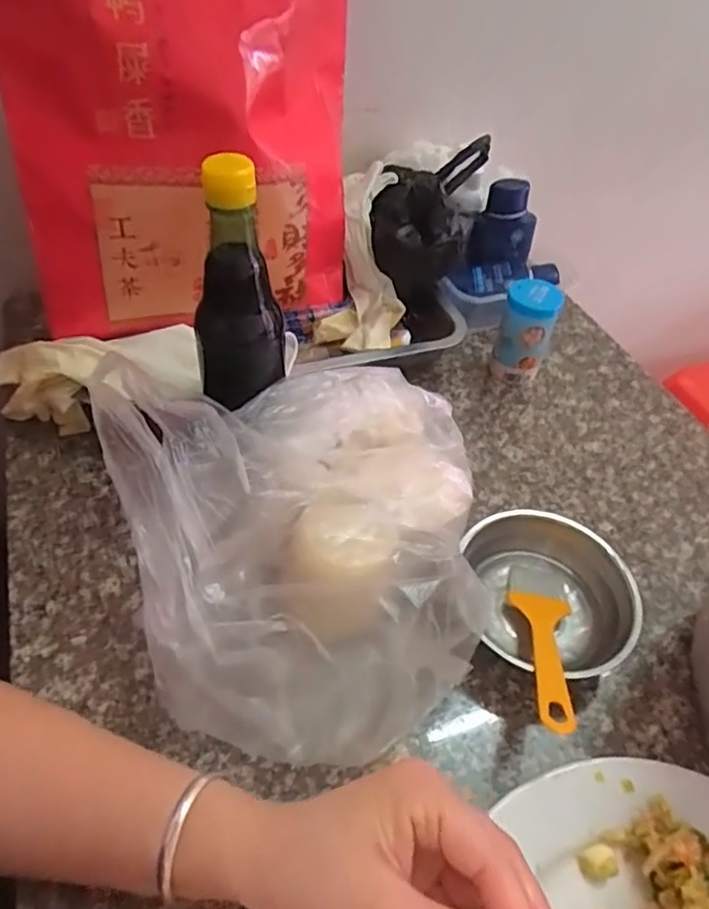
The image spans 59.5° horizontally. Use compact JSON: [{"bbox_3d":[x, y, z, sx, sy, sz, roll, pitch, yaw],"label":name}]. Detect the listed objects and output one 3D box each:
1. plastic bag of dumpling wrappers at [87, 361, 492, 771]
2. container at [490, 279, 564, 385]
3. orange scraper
[{"bbox_3d":[-0.041,0.048,0.397,0.238,0.110,0.250,-5,48,-11],"label":"plastic bag of dumpling wrappers"},{"bbox_3d":[0.161,-0.113,0.590,0.052,0.092,0.047,17,48,9],"label":"container"},{"bbox_3d":[0.119,0.123,0.384,0.040,0.007,0.122,13,24,6],"label":"orange scraper"}]

